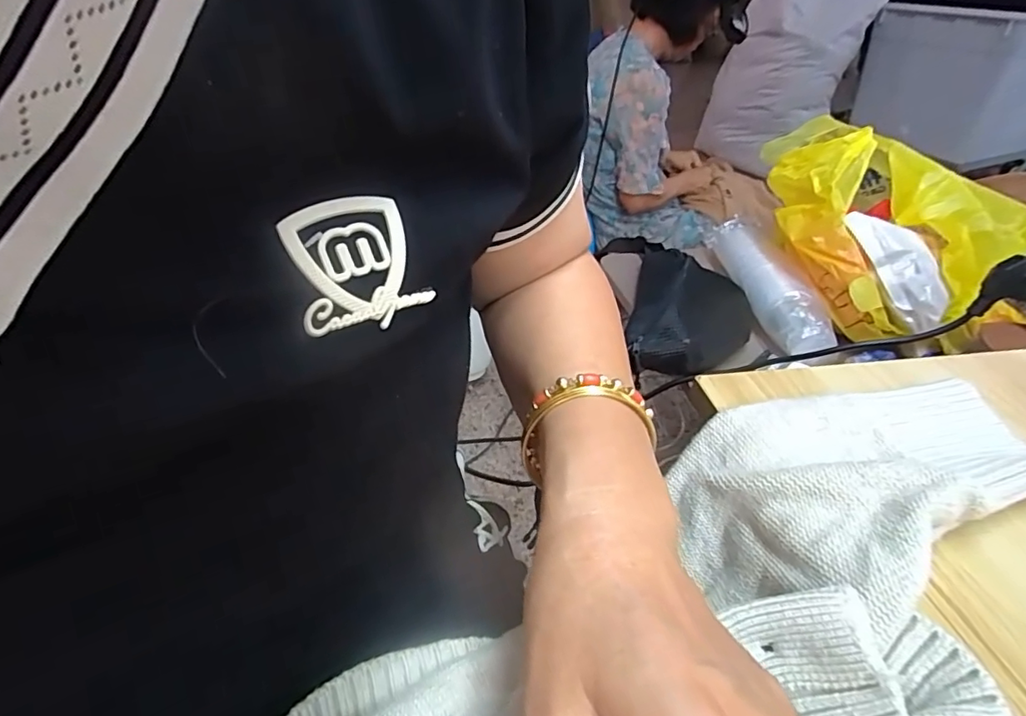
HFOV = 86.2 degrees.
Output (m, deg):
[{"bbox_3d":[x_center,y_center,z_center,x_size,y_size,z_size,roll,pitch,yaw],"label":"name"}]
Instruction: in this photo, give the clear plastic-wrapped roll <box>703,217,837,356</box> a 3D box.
[{"bbox_3d":[0.332,-0.113,0.732,0.056,0.056,0.330,1,37,-1],"label":"clear plastic-wrapped roll"}]

